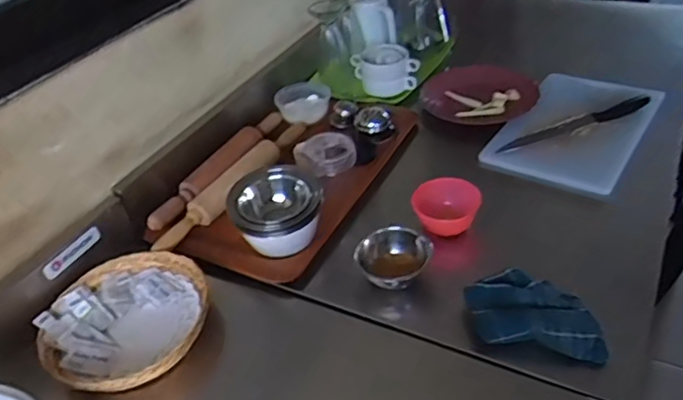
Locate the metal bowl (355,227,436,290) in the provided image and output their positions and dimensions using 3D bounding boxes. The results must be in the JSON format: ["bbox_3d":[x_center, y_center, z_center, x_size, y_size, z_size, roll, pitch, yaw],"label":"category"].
[{"bbox_3d":[0.075,0.087,0.825,0.099,0.050,0.105,-5,39,4],"label":"metal bowl"}]

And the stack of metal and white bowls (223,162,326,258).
[{"bbox_3d":[-0.099,0.011,0.896,0.138,0.101,0.158,-11,39,-4],"label":"stack of metal and white bowls"}]

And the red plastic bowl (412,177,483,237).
[{"bbox_3d":[0.167,0.012,0.906,0.097,0.066,0.097,-5,39,4],"label":"red plastic bowl"}]

